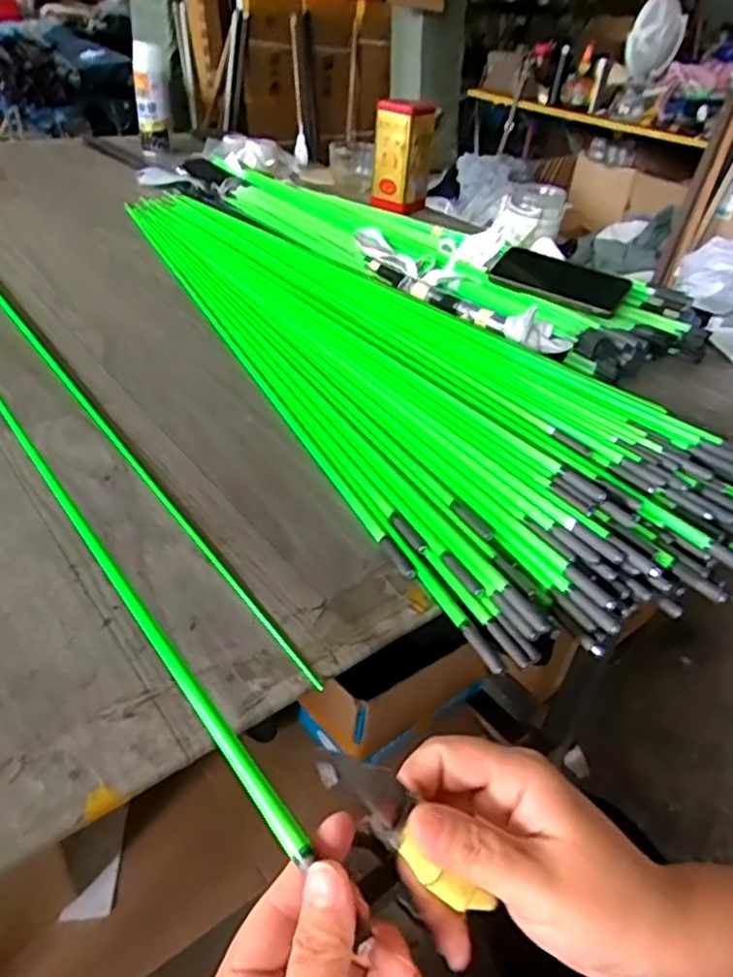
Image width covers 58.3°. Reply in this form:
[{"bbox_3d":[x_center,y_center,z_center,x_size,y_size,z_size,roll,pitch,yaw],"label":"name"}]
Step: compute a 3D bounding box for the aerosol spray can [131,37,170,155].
[{"bbox_3d":[-0.428,-0.775,1.318,0.066,0.198,0.075,-8,39,-18],"label":"aerosol spray can"}]

